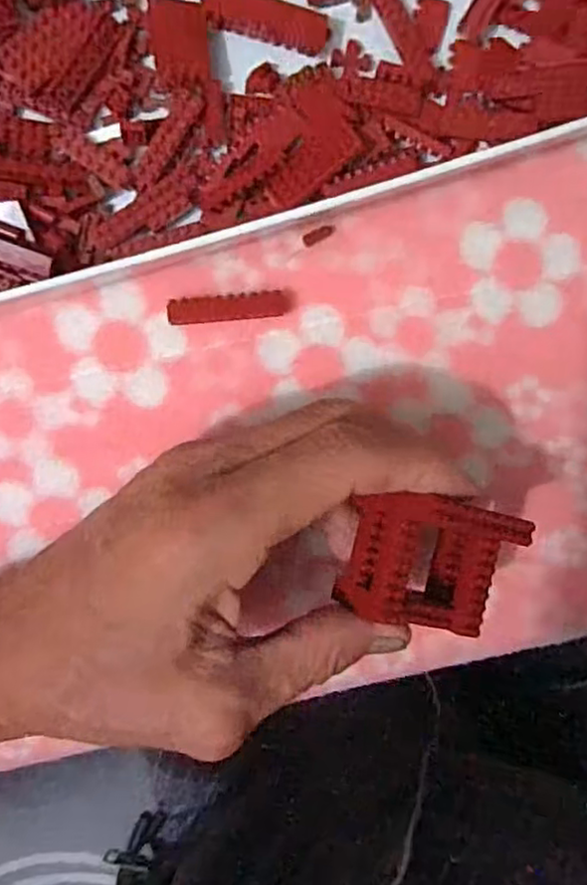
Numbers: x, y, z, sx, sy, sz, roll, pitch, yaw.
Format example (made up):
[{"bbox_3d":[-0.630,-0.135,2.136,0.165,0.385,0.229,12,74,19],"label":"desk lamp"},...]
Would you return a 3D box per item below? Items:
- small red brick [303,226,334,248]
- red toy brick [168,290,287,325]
[{"bbox_3d":[0.009,-0.072,0.232,0.011,0.004,0.004,-27,98,1],"label":"small red brick"},{"bbox_3d":[-0.023,-0.047,0.232,0.040,0.008,0.009,-6,98,-3],"label":"red toy brick"}]

